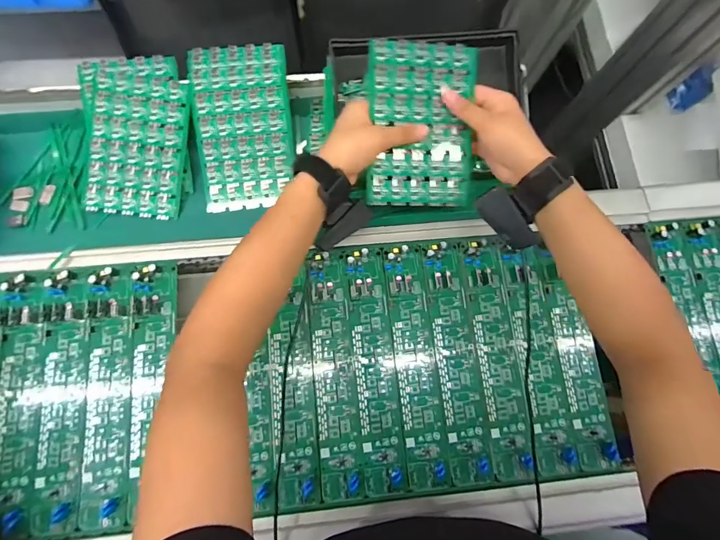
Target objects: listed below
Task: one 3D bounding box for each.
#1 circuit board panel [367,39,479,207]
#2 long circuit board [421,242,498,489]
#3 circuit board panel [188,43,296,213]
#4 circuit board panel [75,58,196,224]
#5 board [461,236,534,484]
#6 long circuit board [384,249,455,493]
[{"bbox_3d":[0.064,-0.150,0.405,0.110,0.009,0.162,0,99,-7],"label":"circuit board panel"},{"bbox_3d":[0.114,0.101,0.453,0.048,0.013,0.274,-6,77,-3],"label":"long circuit board"},{"bbox_3d":[-0.139,-0.172,0.469,0.111,0.008,0.190,-6,96,-5],"label":"circuit board panel"},{"bbox_3d":[-0.267,-0.158,0.464,0.119,0.009,0.188,-3,93,-6],"label":"circuit board panel"},{"bbox_3d":[0.162,0.097,0.455,0.049,0.011,0.268,-5,77,-3],"label":"board"},{"bbox_3d":[0.066,0.106,0.451,0.048,0.013,0.272,-5,77,-3],"label":"long circuit board"}]

